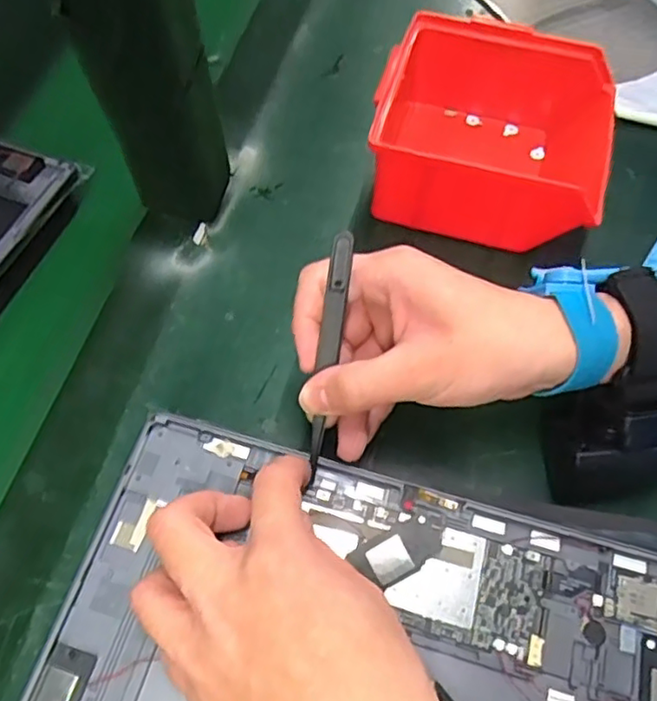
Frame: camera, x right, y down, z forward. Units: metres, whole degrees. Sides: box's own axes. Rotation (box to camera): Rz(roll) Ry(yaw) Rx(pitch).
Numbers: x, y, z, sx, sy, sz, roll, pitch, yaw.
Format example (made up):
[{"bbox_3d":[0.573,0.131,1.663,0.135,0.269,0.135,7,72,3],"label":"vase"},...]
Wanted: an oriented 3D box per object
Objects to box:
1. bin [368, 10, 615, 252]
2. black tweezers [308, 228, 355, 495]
[{"bbox_3d":[0.098,-0.129,0.380,0.133,0.067,0.118,13,62,9],"label":"bin"},{"bbox_3d":[0.000,0.001,0.280,0.009,0.005,0.107,9,95,7],"label":"black tweezers"}]

